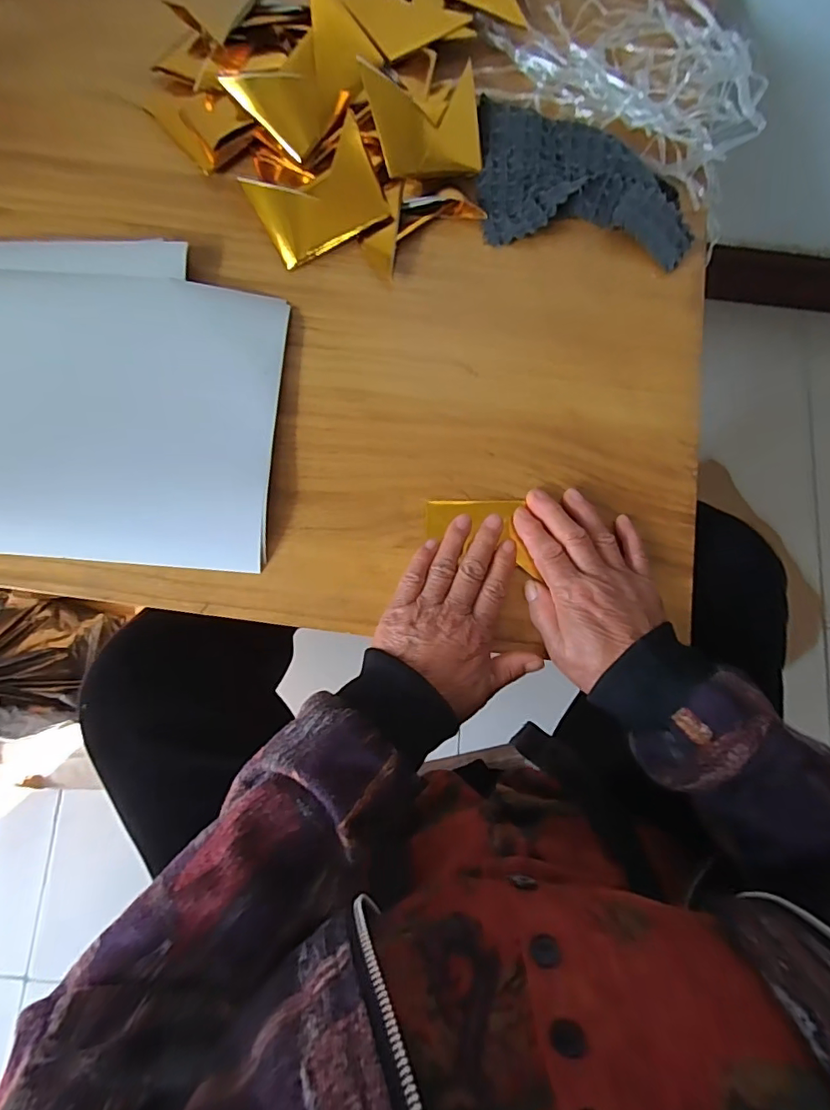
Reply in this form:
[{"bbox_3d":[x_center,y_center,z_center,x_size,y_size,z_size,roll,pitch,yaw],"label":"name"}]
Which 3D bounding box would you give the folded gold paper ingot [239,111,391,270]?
[{"bbox_3d":[-0.075,-0.280,0.400,0.097,0.009,0.068,-26,109,7],"label":"folded gold paper ingot"}]

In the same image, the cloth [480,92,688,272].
[{"bbox_3d":[0.138,-0.309,0.420,0.175,0.023,0.115,9,80,0],"label":"cloth"}]

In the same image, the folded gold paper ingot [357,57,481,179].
[{"bbox_3d":[0.011,-0.333,0.391,0.097,0.019,0.070,-25,116,-26],"label":"folded gold paper ingot"}]

